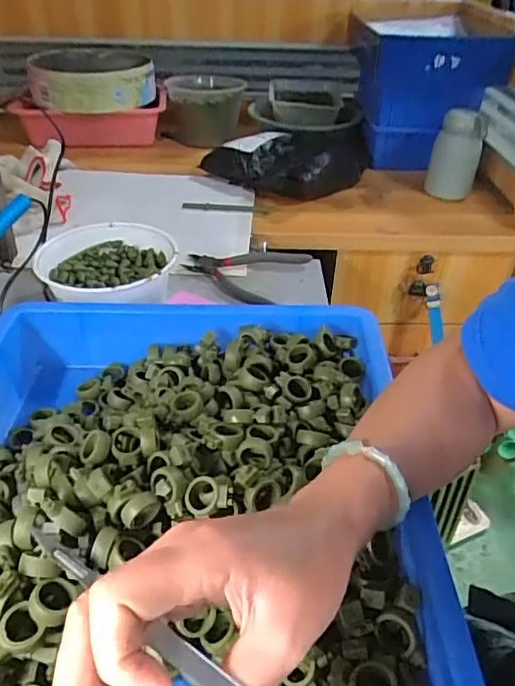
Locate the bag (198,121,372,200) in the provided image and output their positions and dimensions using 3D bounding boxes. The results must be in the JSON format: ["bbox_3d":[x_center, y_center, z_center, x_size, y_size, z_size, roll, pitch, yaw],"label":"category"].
[{"bbox_3d":[0.058,-0.358,1.022,0.268,0.081,0.215,26,44,28],"label":"bag"}]

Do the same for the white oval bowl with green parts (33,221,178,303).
[{"bbox_3d":[-0.183,-0.089,0.676,0.165,0.056,0.176,-17,41,-22],"label":"white oval bowl with green parts"}]

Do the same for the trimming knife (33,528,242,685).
[{"bbox_3d":[-0.036,0.115,0.207,0.135,0.006,0.010,32,45,15],"label":"trimming knife"}]

